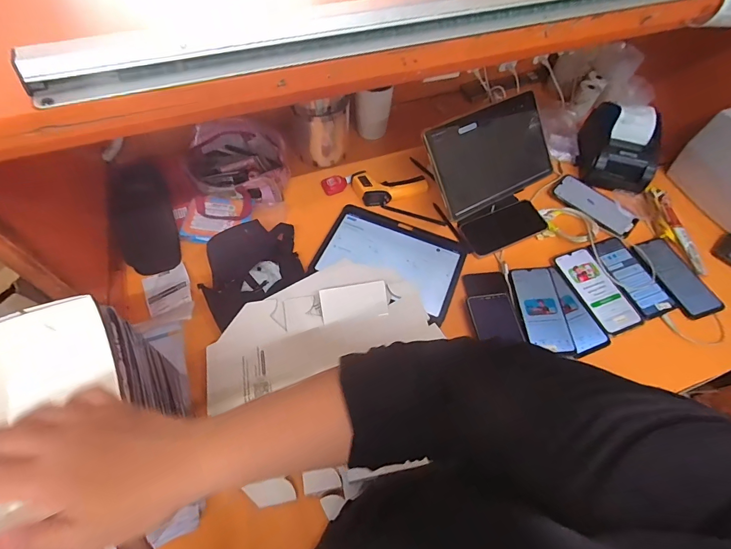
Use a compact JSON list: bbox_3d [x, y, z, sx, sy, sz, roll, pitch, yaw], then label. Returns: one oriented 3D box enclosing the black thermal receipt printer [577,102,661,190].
[{"bbox_3d":[0.544,-0.278,0.799,0.126,0.101,0.157,10,59,4],"label":"black thermal receipt printer"}]

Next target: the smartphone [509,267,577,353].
[{"bbox_3d":[0.302,0.057,0.644,0.076,0.016,0.155,-3,65,-2],"label":"smartphone"}]

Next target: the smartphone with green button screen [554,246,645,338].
[{"bbox_3d":[0.416,0.024,0.675,0.075,0.010,0.166,-19,62,-13],"label":"smartphone with green button screen"}]

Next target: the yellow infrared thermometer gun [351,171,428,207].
[{"bbox_3d":[0.050,-0.181,0.767,0.145,0.032,0.075,-7,60,-6],"label":"yellow infrared thermometer gun"}]

